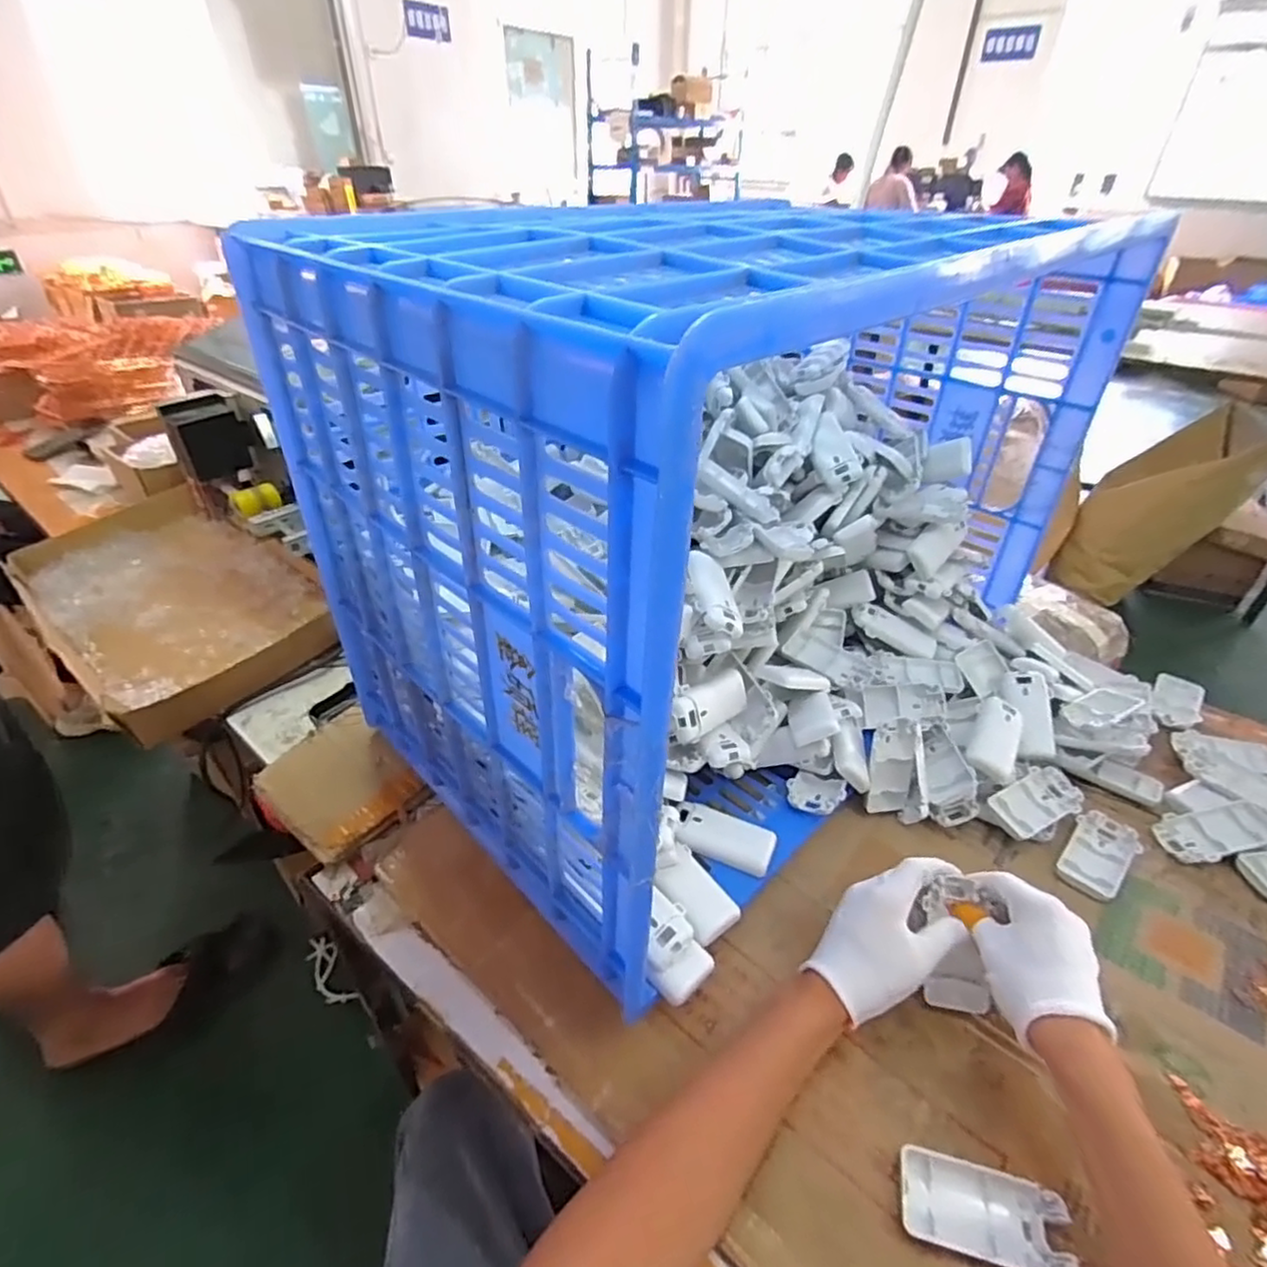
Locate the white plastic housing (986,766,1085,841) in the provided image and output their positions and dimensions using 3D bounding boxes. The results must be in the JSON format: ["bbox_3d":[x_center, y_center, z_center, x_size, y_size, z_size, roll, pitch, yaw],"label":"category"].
[{"bbox_3d":[0.387,0.160,0.623,0.088,0.009,0.049,-22,53,-15],"label":"white plastic housing"}]

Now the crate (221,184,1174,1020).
[{"bbox_3d":[0.092,-0.114,0.626,0.646,0.480,0.402,-30,46,-34],"label":"crate"}]

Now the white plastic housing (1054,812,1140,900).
[{"bbox_3d":[0.424,0.203,0.594,0.092,0.019,0.047,-30,46,-34],"label":"white plastic housing"}]

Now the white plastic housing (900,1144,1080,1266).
[{"bbox_3d":[0.215,0.356,0.399,0.093,0.013,0.047,9,38,11],"label":"white plastic housing"}]

